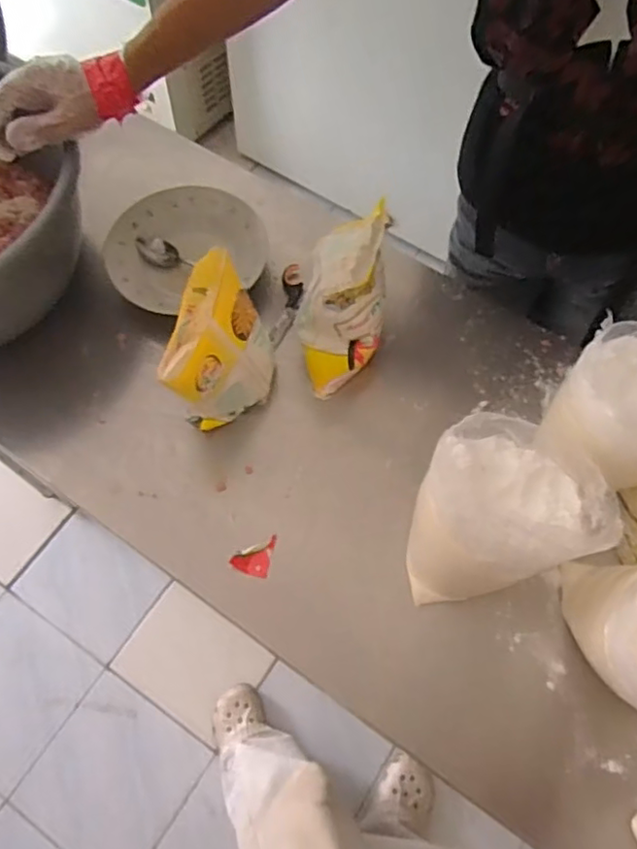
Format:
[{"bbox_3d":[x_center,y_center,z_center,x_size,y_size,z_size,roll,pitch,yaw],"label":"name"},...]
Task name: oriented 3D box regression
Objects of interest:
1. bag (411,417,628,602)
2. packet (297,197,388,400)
[{"bbox_3d":[0.164,0.086,0.577,0.146,0.154,0.137,-2,66,1],"label":"bag"},{"bbox_3d":[0.028,-0.131,0.687,0.093,0.142,0.155,2,66,2],"label":"packet"}]

